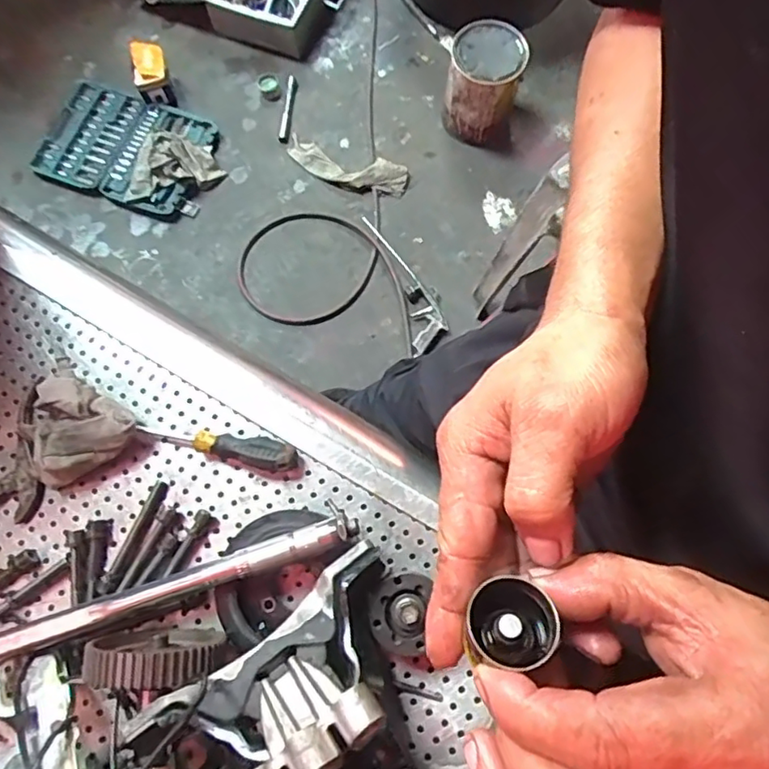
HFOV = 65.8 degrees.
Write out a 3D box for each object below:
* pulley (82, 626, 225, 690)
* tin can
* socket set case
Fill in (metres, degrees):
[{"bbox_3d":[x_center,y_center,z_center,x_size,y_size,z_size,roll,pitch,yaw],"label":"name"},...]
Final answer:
[{"bbox_3d":[-0.201,0.235,0.518,0.115,0.119,0.032,0,74,-1],"label":"pulley"},{"bbox_3d":[0.226,-0.693,1.374,0.164,0.218,0.181,11,74,3],"label":"tin can"},{"bbox_3d":[-0.647,-0.590,1.464,0.397,0.050,0.275,21,75,5],"label":"socket set case"}]

